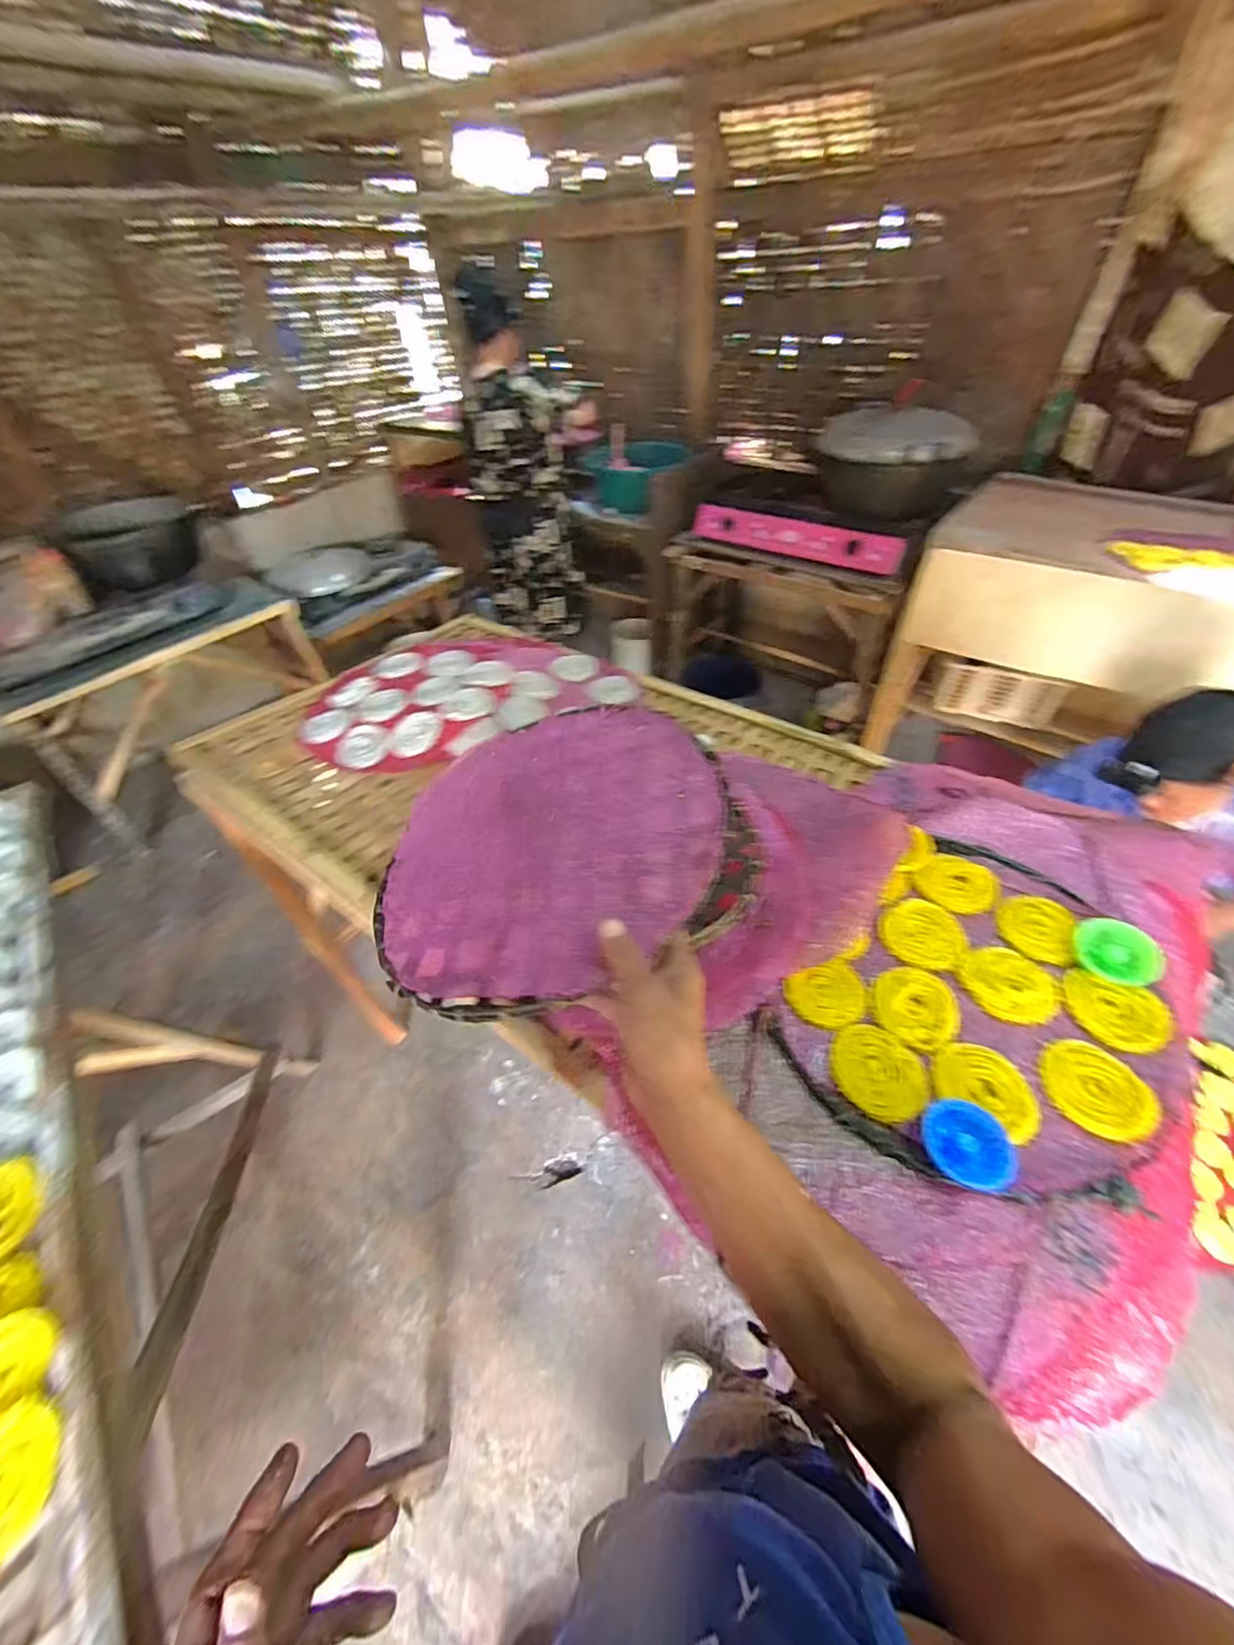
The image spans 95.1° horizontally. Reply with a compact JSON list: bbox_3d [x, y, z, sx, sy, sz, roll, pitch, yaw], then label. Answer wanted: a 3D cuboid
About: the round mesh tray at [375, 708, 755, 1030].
[{"bbox_3d":[-0.068,0.012,0.540,0.340,0.019,0.345,-13,47,14],"label":"round mesh tray"}]

